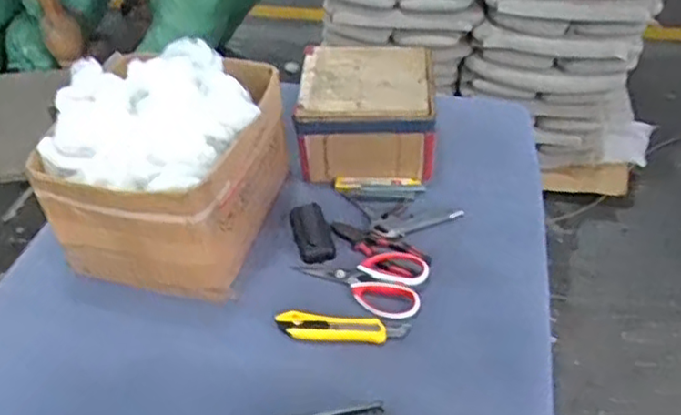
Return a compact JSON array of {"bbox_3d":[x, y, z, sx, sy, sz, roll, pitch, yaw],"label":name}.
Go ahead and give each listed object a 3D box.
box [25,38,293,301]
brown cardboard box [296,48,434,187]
[{"bbox_3d":[-0.241,-0.059,0.927,0.275,0.229,0.279,4,42,9],"label":"box"},{"bbox_3d":[0.042,-0.150,1.087,0.210,0.133,0.243,0,41,4],"label":"brown cardboard box"}]

